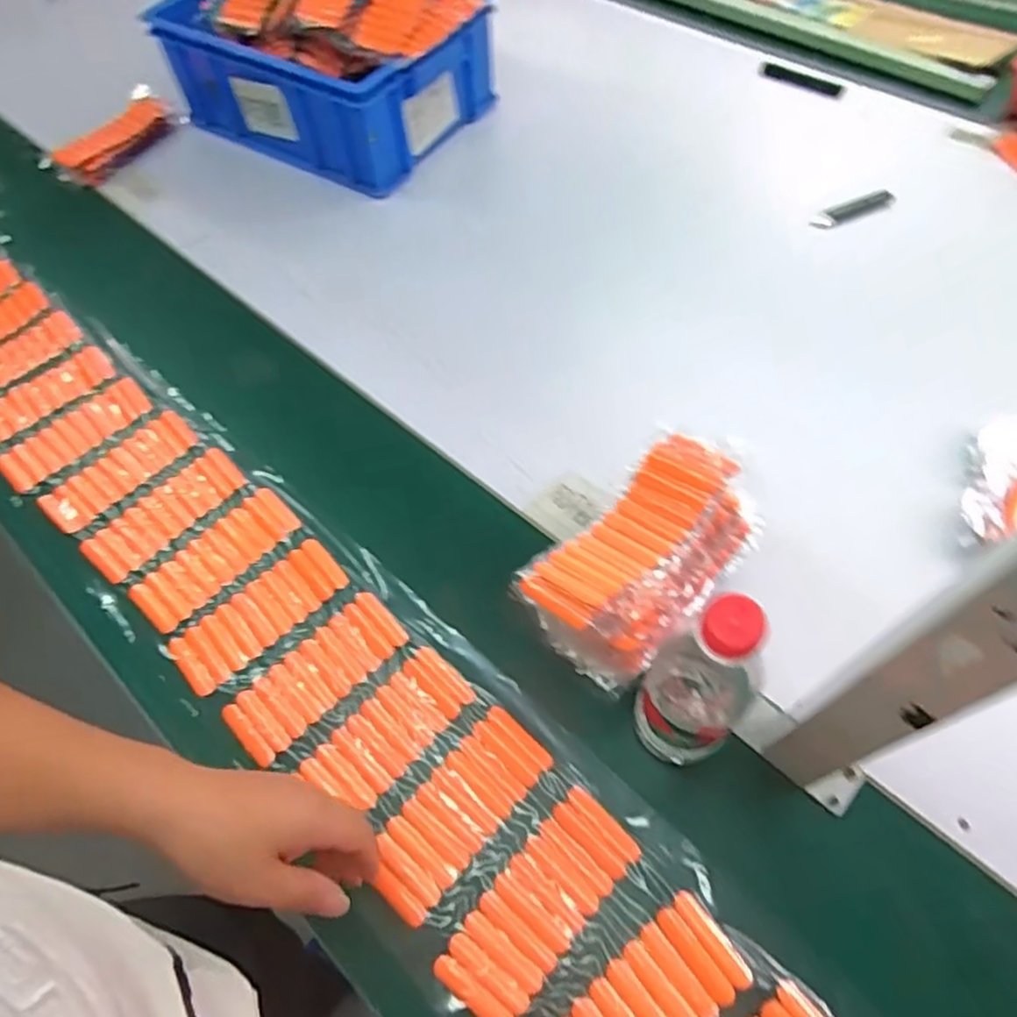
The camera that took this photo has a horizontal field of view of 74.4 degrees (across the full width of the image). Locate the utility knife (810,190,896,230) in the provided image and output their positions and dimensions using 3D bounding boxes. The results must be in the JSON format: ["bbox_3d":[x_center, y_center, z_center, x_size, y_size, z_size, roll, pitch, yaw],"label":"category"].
[{"bbox_3d":[0.429,-0.371,0.835,0.100,0.010,0.028,-17,59,7],"label":"utility knife"}]

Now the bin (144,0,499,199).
[{"bbox_3d":[-0.263,-0.651,0.952,0.412,0.201,0.286,31,66,18],"label":"bin"}]

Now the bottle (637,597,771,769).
[{"bbox_3d":[0.125,0.116,0.431,0.058,0.232,0.062,-1,60,2],"label":"bottle"}]

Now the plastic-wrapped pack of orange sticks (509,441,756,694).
[{"bbox_3d":[0.105,0.041,0.523,0.195,0.089,0.106,-41,66,-19],"label":"plastic-wrapped pack of orange sticks"}]

